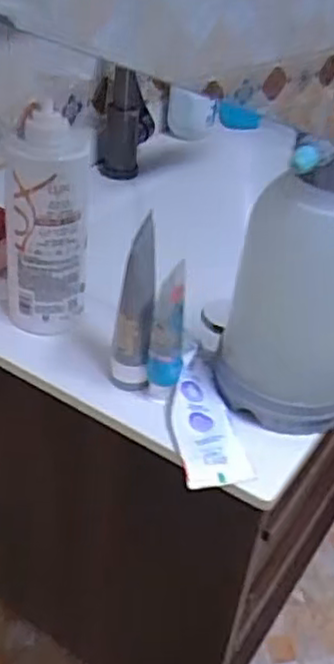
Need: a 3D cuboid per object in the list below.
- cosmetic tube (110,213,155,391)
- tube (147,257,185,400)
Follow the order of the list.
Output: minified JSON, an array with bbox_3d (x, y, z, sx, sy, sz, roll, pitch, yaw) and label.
[{"bbox_3d":[-0.028,-0.022,0.616,0.032,0.143,0.041,2,38,-5],"label":"cosmetic tube"},{"bbox_3d":[0.001,0.002,0.618,0.028,0.117,0.038,9,38,3],"label":"tube"}]

